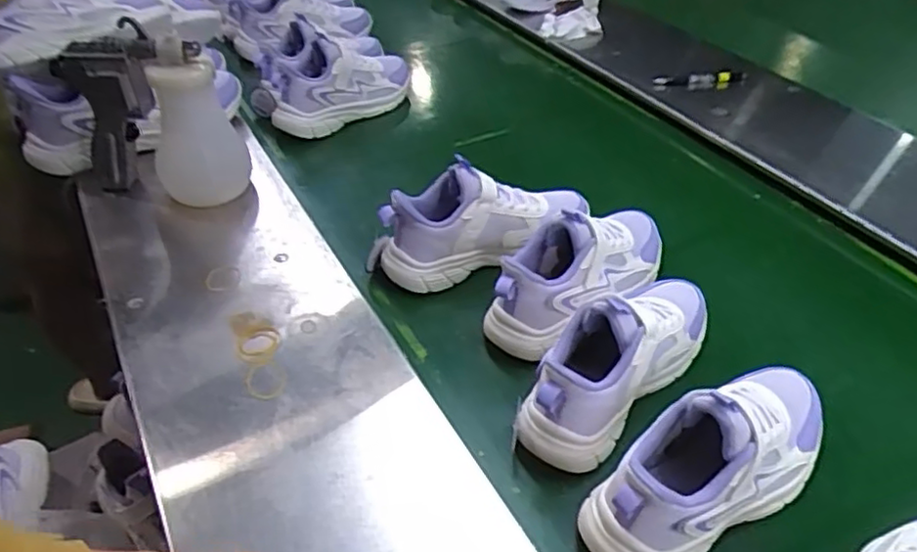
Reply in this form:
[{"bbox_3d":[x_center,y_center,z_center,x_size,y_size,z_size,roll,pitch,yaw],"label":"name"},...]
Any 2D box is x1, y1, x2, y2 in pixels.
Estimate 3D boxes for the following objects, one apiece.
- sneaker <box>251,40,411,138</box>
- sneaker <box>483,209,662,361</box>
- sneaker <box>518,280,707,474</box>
[{"bbox_3d":[-0.196,-0.303,1.060,0.237,0.126,0.128,-29,27,-35],"label":"sneaker"},{"bbox_3d":[0.130,-0.011,0.692,0.240,0.116,0.082,-30,50,-29],"label":"sneaker"},{"bbox_3d":[0.145,0.067,0.599,0.084,0.117,0.243,31,51,30],"label":"sneaker"}]

